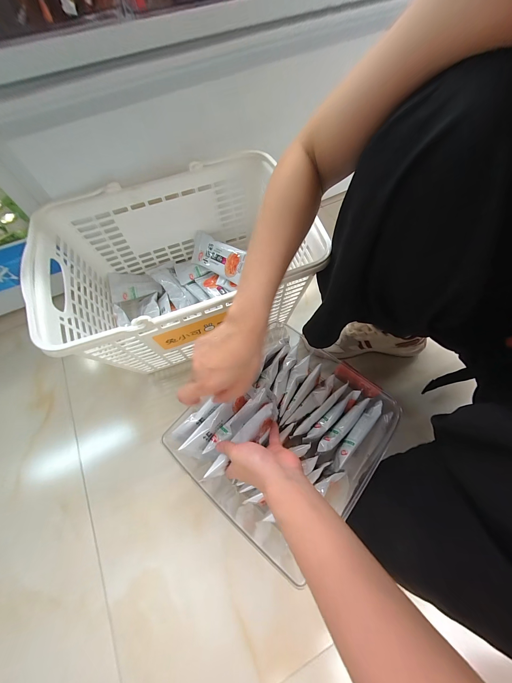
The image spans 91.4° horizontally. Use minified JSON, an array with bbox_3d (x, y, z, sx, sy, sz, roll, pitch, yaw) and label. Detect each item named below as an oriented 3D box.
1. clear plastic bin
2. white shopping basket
[{"bbox_3d":[0.055,0.135,0.397,0.249,0.105,0.302,42,72,17],"label":"clear plastic bin"},{"bbox_3d":[-0.143,-0.133,0.492,0.418,0.203,0.308,-20,67,-9],"label":"white shopping basket"}]

